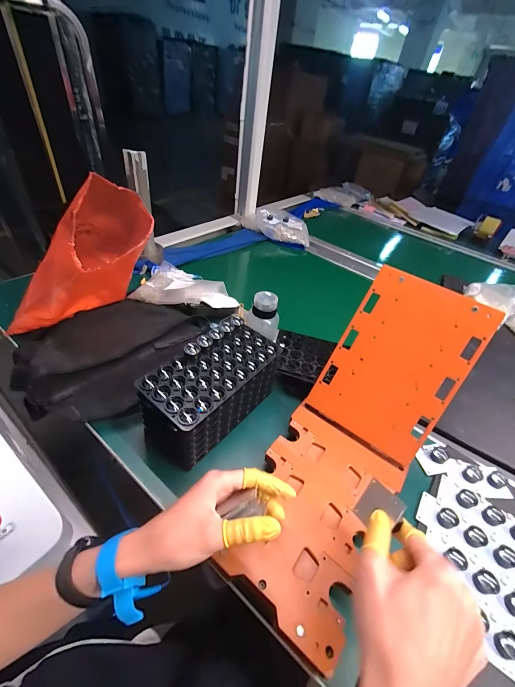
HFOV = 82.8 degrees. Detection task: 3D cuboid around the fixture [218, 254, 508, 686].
[{"bbox_3d":[0.131,0.110,0.382,0.160,0.102,0.418,28,74,21],"label":"fixture"}]

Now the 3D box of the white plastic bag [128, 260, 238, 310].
[{"bbox_3d":[-0.154,-0.128,0.664,0.226,0.036,0.146,13,42,5],"label":"white plastic bag"}]

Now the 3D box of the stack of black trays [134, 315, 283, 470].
[{"bbox_3d":[-0.063,0.065,0.434,0.099,0.120,0.197,33,48,25],"label":"stack of black trays"}]

